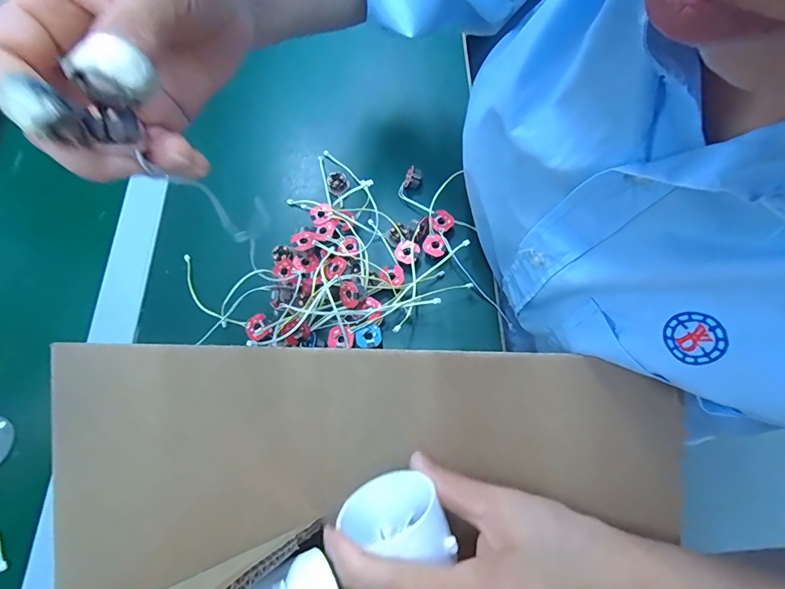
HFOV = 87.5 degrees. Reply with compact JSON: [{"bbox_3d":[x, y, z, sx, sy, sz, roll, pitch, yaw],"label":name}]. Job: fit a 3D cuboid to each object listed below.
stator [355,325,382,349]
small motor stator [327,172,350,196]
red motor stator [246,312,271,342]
[{"bbox_3d":[-0.018,0.034,0.317,0.020,0.012,0.017,-21,74,-6],"label":"stator"},{"bbox_3d":[-0.049,-0.101,0.373,0.018,0.010,0.020,-13,73,-3],"label":"small motor stator"},{"bbox_3d":[-0.106,0.026,0.321,0.018,0.005,0.018,-28,75,-8],"label":"red motor stator"}]

